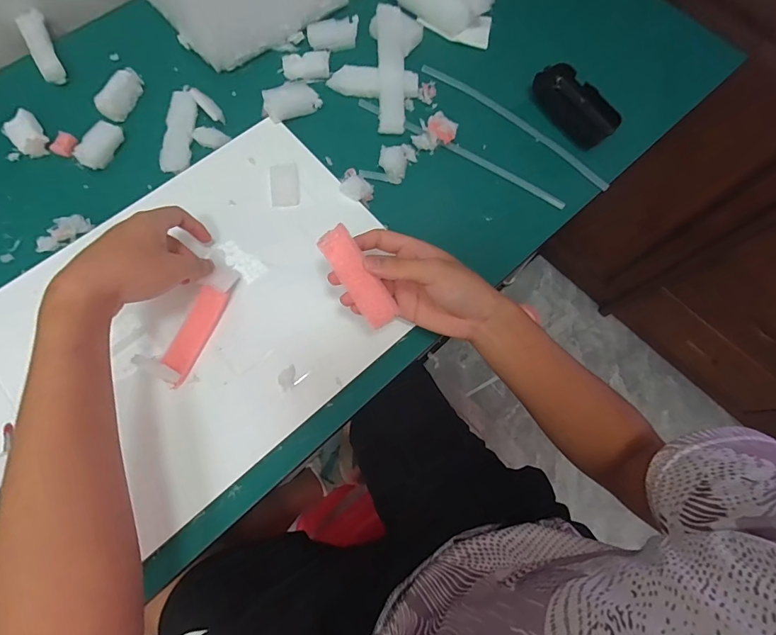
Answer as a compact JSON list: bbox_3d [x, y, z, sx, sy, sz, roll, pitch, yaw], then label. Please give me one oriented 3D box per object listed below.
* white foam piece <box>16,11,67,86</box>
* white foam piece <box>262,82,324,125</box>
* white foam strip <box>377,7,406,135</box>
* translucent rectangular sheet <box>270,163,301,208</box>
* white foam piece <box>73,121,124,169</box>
[{"bbox_3d":[-0.421,-0.331,0.504,0.028,0.026,0.113,-30,74,-10],"label":"white foam piece"},{"bbox_3d":[-0.115,-0.256,0.487,0.063,0.018,0.040,-29,74,-10],"label":"white foam piece"},{"bbox_3d":[0.003,-0.300,0.495,0.031,0.011,0.171,-2,80,4],"label":"white foam strip"},{"bbox_3d":[-0.113,-0.145,0.449,0.031,0.004,0.052,-8,72,-4],"label":"translucent rectangular sheet"},{"bbox_3d":[-0.322,-0.193,0.462,0.024,0.021,0.057,23,73,7],"label":"white foam piece"}]

